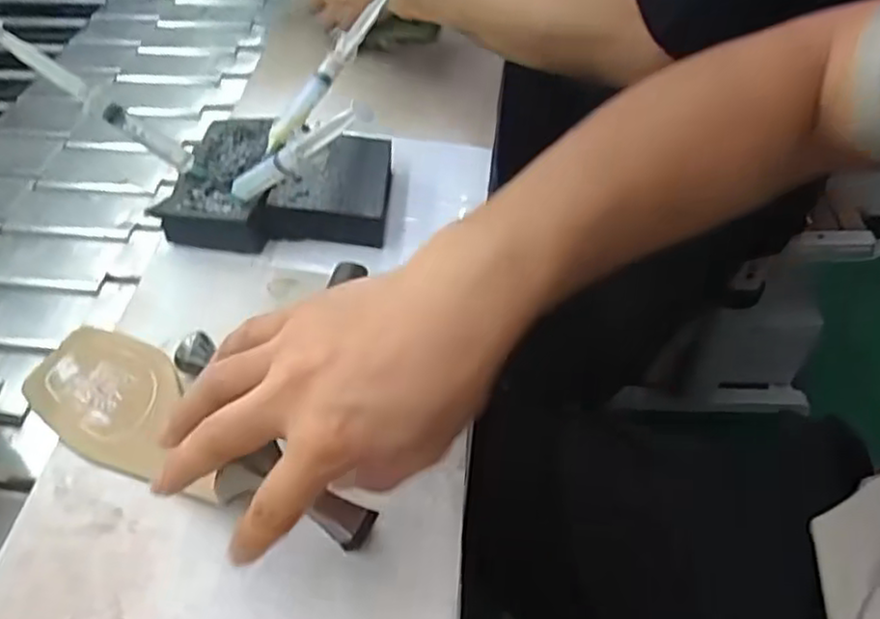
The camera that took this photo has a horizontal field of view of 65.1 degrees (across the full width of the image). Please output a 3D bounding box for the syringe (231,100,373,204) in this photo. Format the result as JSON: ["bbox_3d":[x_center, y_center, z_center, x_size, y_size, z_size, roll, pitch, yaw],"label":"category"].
[{"bbox_3d":[-0.098,-0.100,0.453,0.156,0.017,0.011,-17,33,44],"label":"syringe"}]

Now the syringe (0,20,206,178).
[{"bbox_3d":[-0.245,-0.149,0.500,0.162,0.021,0.015,35,47,-20],"label":"syringe"}]

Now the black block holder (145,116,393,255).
[{"bbox_3d":[-0.117,-0.098,0.539,0.162,0.041,0.121,7,49,9],"label":"black block holder"}]

